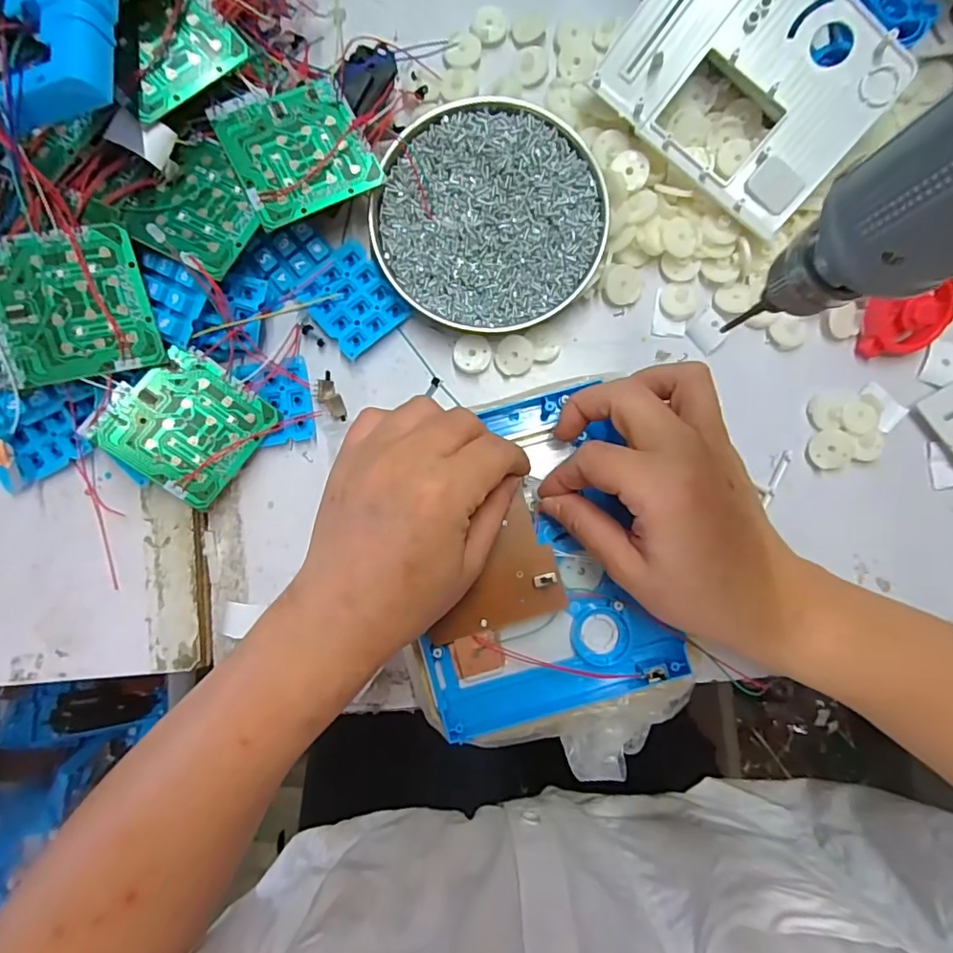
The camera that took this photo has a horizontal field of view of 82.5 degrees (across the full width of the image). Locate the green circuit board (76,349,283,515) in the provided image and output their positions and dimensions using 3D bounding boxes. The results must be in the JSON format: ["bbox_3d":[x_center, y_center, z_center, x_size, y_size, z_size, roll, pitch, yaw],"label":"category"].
[{"bbox_3d":[-0.162,-0.029,0.307,0.072,0.004,0.071,39,78,-20],"label":"green circuit board"}]

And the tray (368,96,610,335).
[{"bbox_3d":[0.008,-0.155,0.326,0.132,0.021,0.130,2,88,1],"label":"tray"}]

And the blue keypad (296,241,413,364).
[{"bbox_3d":[-0.075,-0.107,0.333,0.050,0.008,0.056,-42,88,-1],"label":"blue keypad"}]

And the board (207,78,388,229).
[{"bbox_3d":[-0.098,-0.181,0.300,0.071,0.004,0.069,-26,90,-8],"label":"board"}]

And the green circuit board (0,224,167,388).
[{"bbox_3d":[-0.208,-0.088,0.279,0.069,0.005,0.070,-15,102,-13],"label":"green circuit board"}]

